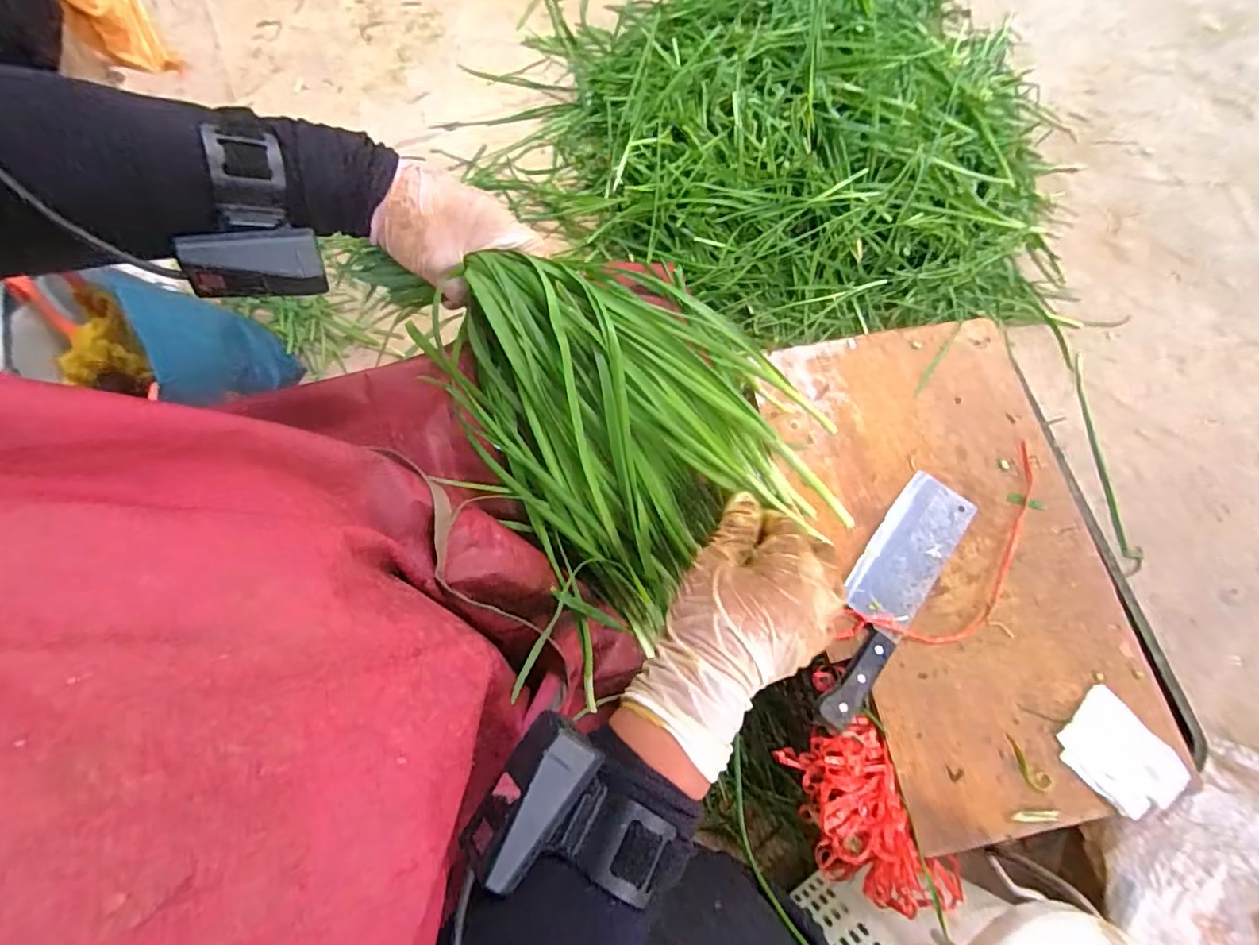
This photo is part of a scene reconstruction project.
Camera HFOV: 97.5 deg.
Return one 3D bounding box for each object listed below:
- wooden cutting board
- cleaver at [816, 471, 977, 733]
[{"bbox_3d":[0.340,0.076,0.562,0.281,0.023,0.498,-12,74,-4],"label":"wooden cutting board"},{"bbox_3d":[0.252,0.119,0.540,0.070,0.021,0.269,35,75,9],"label":"cleaver"}]

